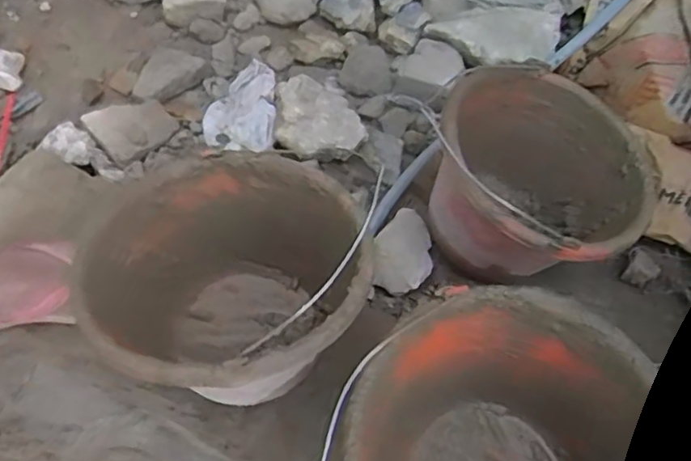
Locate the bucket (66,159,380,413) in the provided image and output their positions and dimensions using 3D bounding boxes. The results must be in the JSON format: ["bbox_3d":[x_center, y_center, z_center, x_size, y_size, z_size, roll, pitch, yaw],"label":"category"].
[{"bbox_3d":[-0.102,0.067,0.591,0.243,0.190,0.221,-20,59,-9],"label":"bucket"}]

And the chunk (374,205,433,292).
[{"bbox_3d":[0.068,0.022,0.743,0.072,0.038,0.114,1,58,0],"label":"chunk"}]

